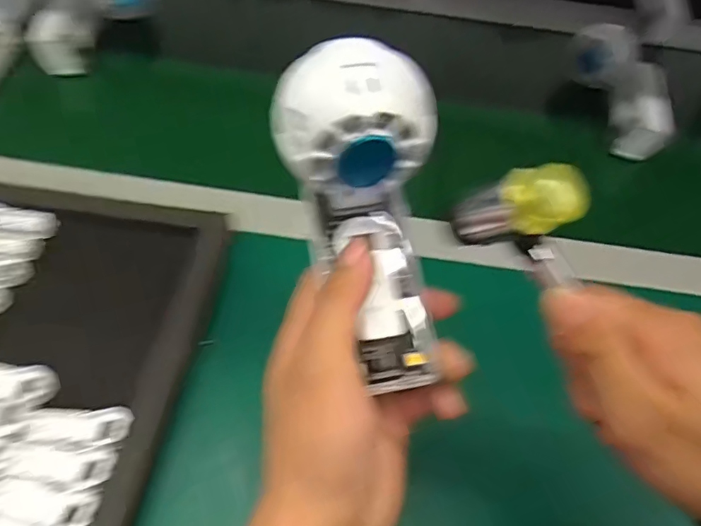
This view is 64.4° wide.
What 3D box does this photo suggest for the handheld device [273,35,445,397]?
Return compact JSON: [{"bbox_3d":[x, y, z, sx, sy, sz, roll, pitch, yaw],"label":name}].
[{"bbox_3d":[0.007,-0.020,0.248,0.053,0.145,0.052,-20,25,-20],"label":"handheld device"}]

